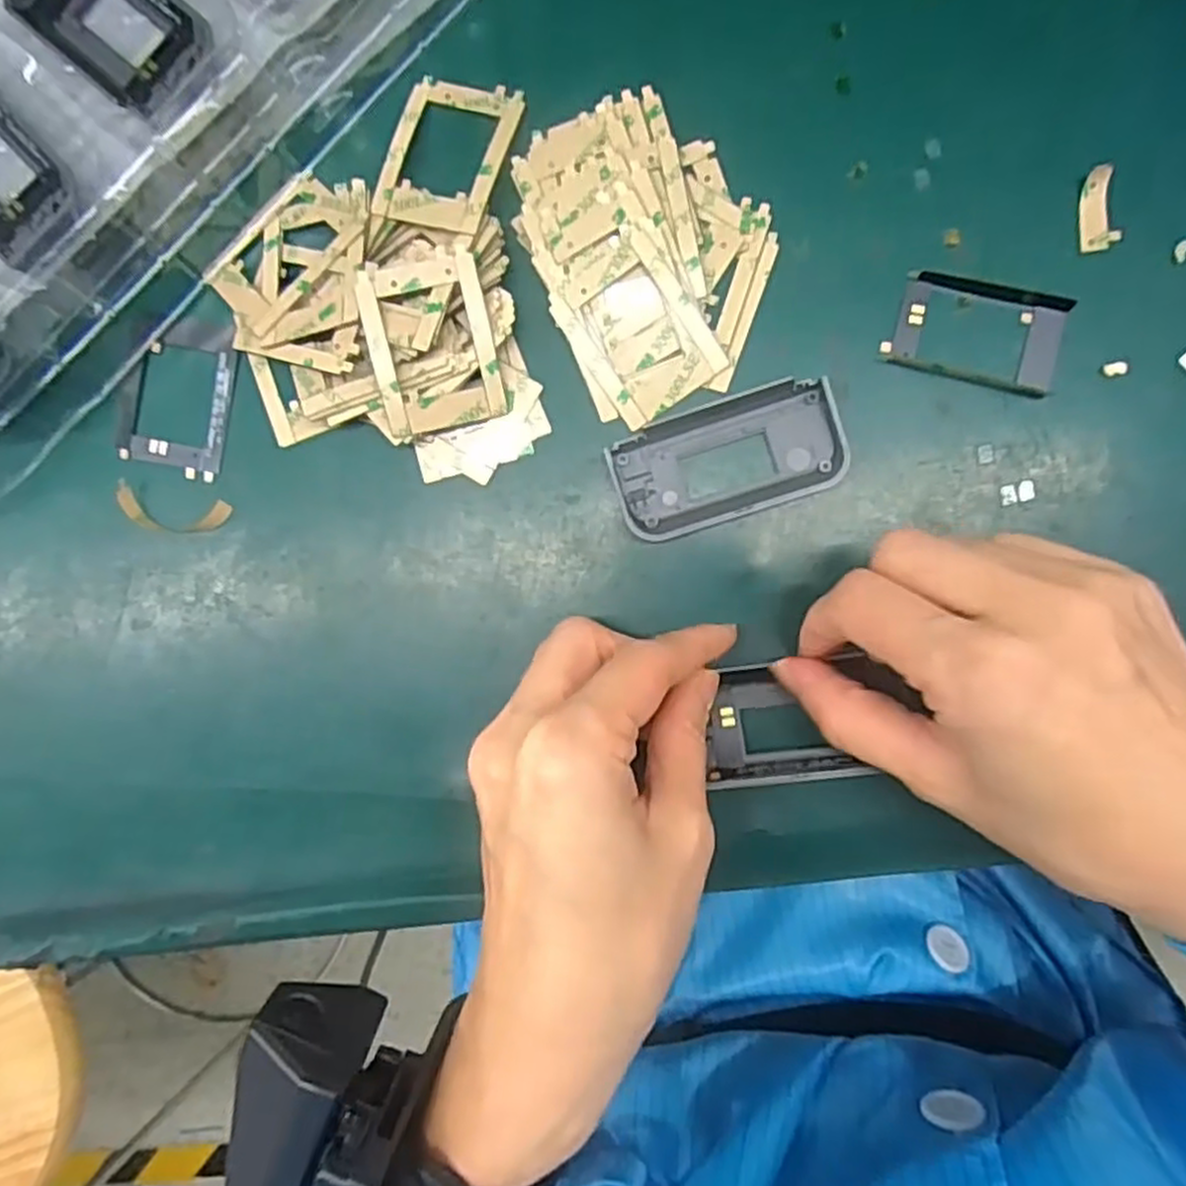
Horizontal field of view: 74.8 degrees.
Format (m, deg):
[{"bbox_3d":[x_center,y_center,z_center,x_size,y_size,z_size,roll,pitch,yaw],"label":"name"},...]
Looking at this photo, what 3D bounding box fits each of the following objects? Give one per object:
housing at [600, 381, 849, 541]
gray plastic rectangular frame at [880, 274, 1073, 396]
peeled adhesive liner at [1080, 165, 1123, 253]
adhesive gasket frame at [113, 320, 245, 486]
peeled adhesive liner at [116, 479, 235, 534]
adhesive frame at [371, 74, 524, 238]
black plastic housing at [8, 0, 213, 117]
[{"bbox_3d":[0.045,-0.044,0.259,0.075,0.010,0.039,-18,88,4],"label":"housing"},{"bbox_3d":[0.127,-0.086,0.256,0.055,0.004,0.033,15,90,4],"label":"gray plastic rectangular frame"},{"bbox_3d":[0.165,-0.124,0.252,0.011,0.004,0.025,-3,95,16],"label":"peeled adhesive liner"},{"bbox_3d":[-0.147,-0.070,0.276,0.037,0.004,0.053,14,90,4],"label":"adhesive gasket frame"},{"bbox_3d":[-0.149,-0.028,0.274,0.039,0.008,0.015,12,90,4],"label":"peeled adhesive liner"},{"bbox_3d":[-0.049,-0.149,0.263,0.039,0.004,0.054,16,82,8],"label":"adhesive frame"},{"bbox_3d":[-0.158,-0.187,0.250,0.076,0.008,0.037,41,92,4],"label":"black plastic housing"}]

